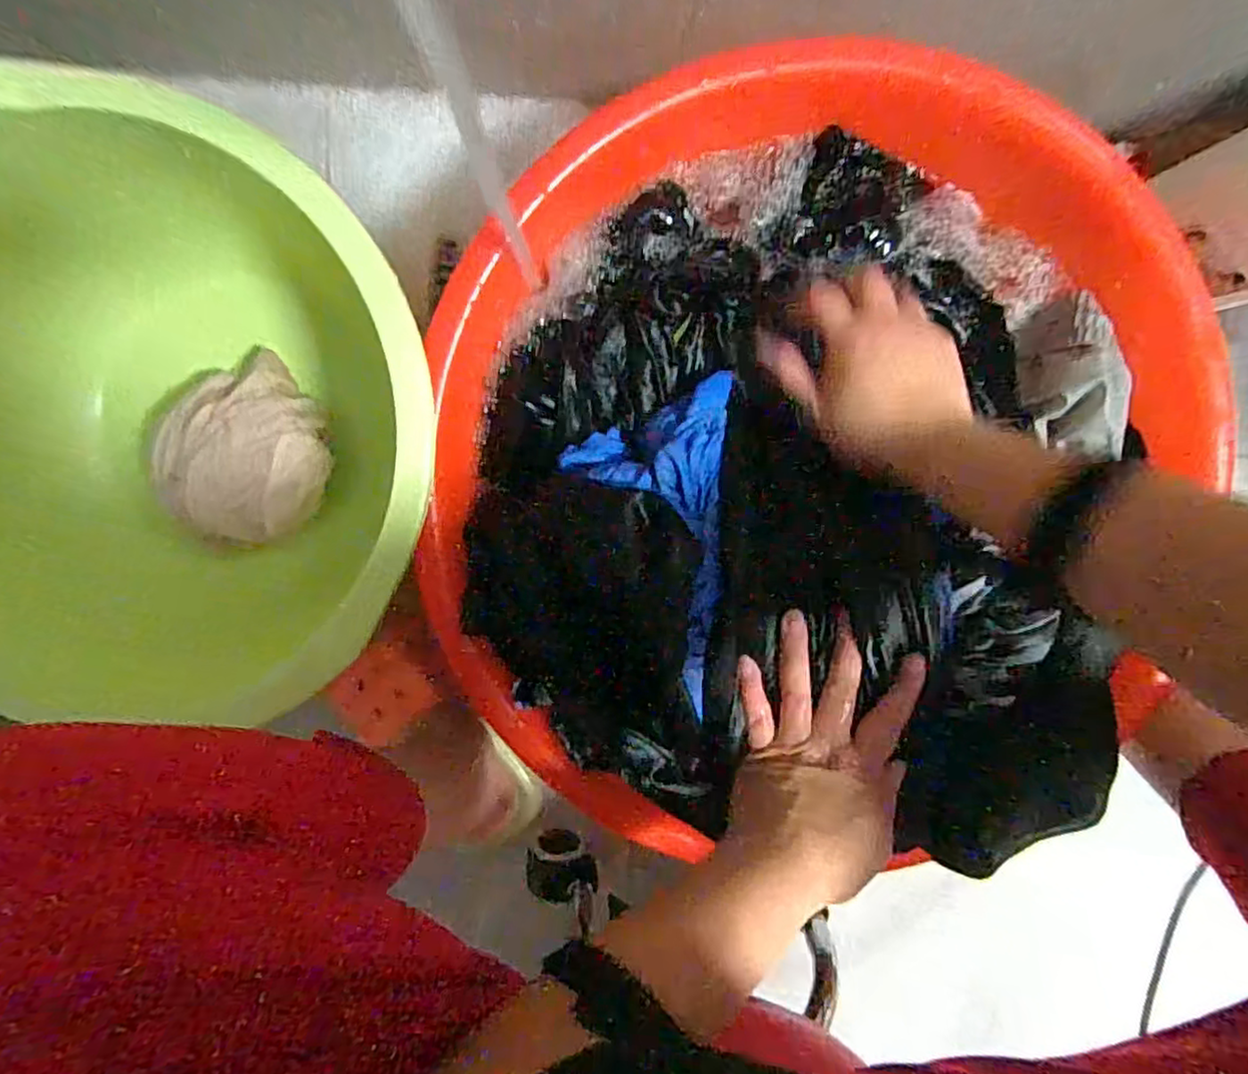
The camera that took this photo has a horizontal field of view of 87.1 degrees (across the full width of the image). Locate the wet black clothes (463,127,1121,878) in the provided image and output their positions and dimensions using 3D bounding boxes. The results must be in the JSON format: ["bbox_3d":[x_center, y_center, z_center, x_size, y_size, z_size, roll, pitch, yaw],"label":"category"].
[{"bbox_3d":[0.128,-0.036,0.415,0.423,0.100,0.406,0,97,-2],"label":"wet black clothes"}]

